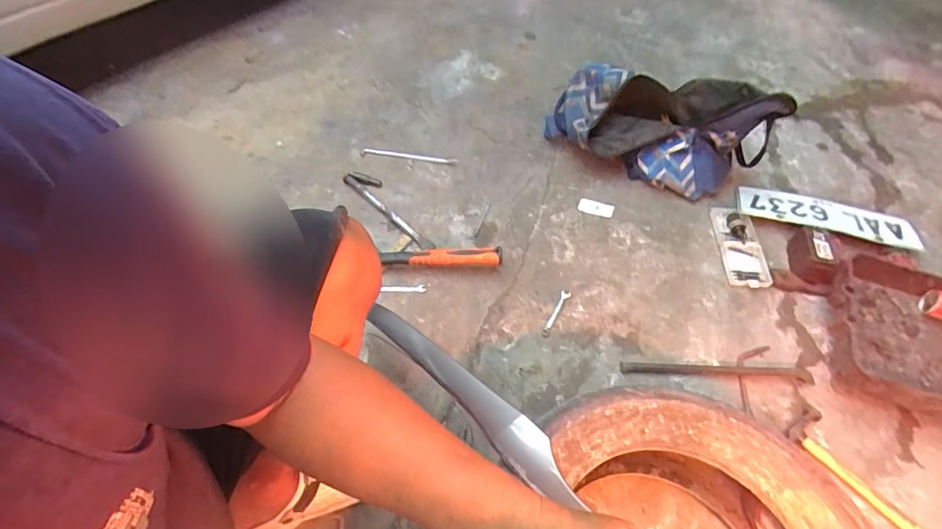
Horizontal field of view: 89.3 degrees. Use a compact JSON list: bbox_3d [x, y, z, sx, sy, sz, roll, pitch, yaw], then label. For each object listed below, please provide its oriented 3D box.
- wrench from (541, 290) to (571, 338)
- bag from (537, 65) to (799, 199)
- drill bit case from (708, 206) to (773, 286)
[{"bbox_3d":[0.181,0.102,1.008,0.021,0.004,0.136,23,53,16],"label":"wrench"},{"bbox_3d":[0.460,-0.368,1.214,0.514,0.251,0.206,27,55,19],"label":"bag"},{"bbox_3d":[0.629,-0.047,1.120,0.089,0.027,0.230,4,50,1],"label":"drill bit case"}]

